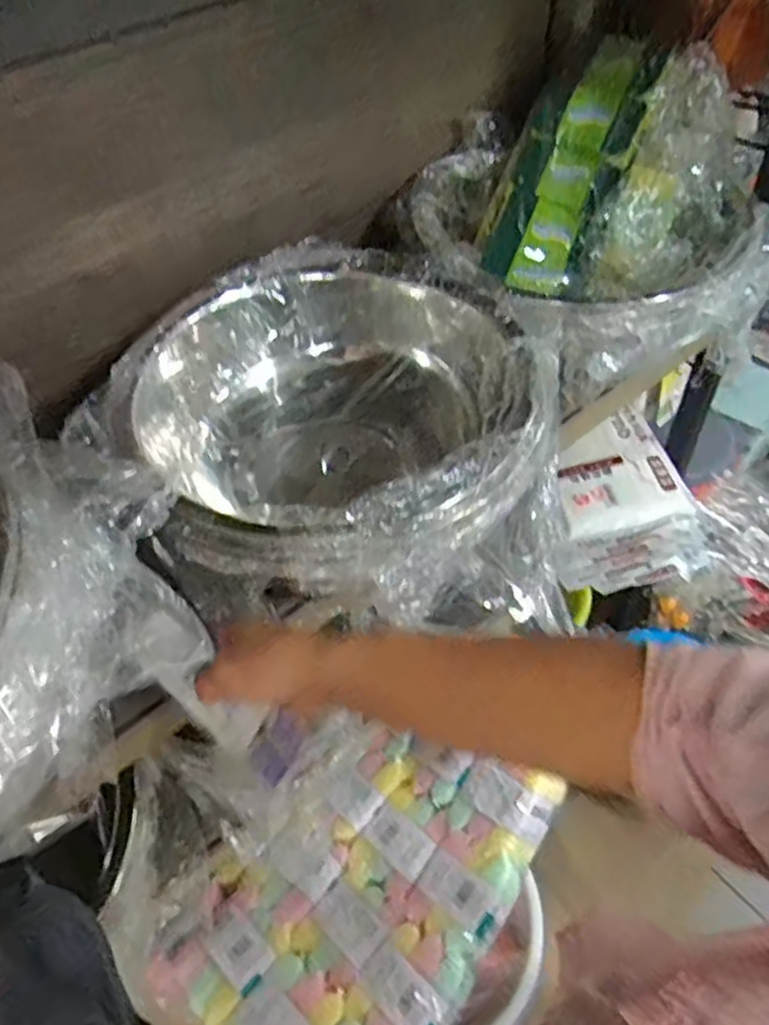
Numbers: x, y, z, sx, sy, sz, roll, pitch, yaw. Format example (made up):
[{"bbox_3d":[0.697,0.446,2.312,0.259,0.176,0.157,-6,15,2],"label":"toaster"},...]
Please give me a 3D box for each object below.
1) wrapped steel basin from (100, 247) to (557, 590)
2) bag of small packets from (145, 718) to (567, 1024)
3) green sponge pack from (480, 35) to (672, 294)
[{"bbox_3d":[-0.038,-0.075,0.616,0.329,0.144,0.342,-2,51,3],"label":"wrapped steel basin"},{"bbox_3d":[-0.016,0.446,0.870,0.320,0.066,0.468,31,60,26],"label":"bag of small packets"},{"bbox_3d":[0.194,-0.367,0.788,0.102,0.036,0.335,23,84,21],"label":"green sponge pack"}]

